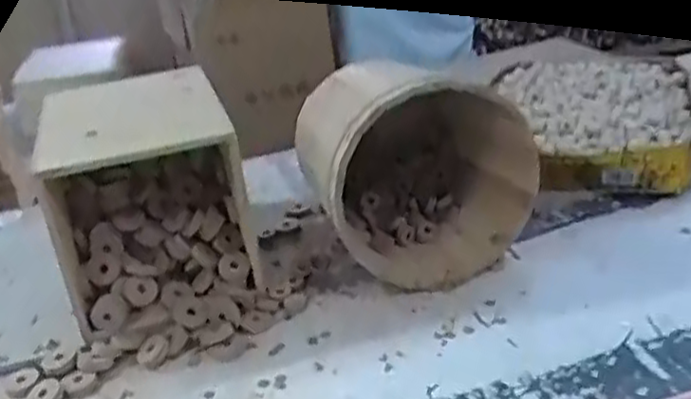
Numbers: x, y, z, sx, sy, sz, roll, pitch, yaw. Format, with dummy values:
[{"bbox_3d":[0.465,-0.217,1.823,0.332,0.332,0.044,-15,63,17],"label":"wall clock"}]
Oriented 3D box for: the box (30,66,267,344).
[{"bbox_3d":[-0.234,-0.009,0.900,0.211,0.211,0.262,-15,28,-14],"label":"box"}]

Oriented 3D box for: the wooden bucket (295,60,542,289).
[{"bbox_3d":[0.086,-0.048,0.907,0.258,0.227,0.220,-14,28,-12],"label":"wooden bucket"}]

